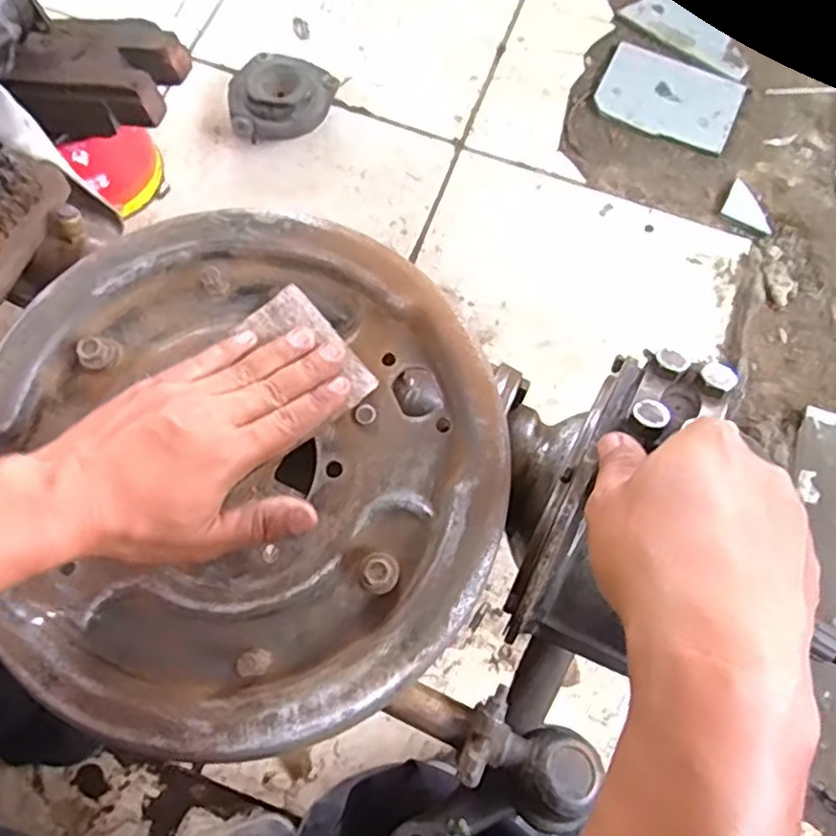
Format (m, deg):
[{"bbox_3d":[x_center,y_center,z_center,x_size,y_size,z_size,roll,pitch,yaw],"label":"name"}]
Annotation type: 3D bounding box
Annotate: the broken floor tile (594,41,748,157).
[{"bbox_3d":[0.345,-0.440,0.913,0.185,0.013,0.124,25,76,6],"label":"broken floor tile"}]

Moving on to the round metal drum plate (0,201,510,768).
[{"bbox_3d":[-0.101,0.024,0.372,0.289,0.026,0.286,0,75,-1],"label":"round metal drum plate"}]

